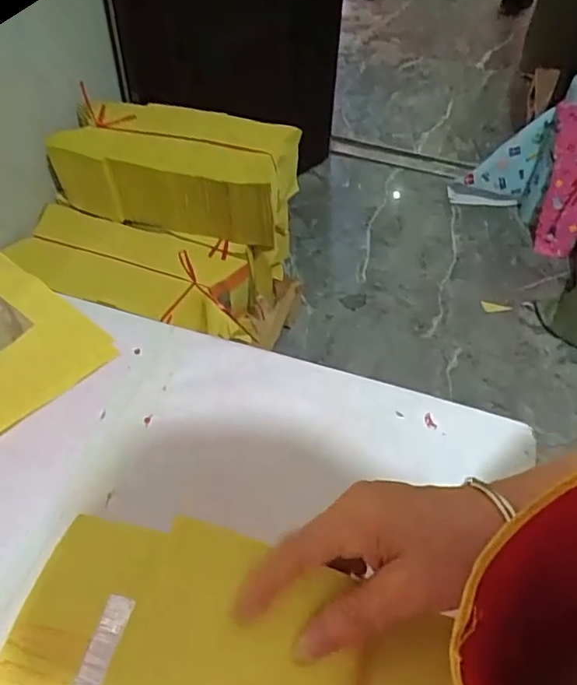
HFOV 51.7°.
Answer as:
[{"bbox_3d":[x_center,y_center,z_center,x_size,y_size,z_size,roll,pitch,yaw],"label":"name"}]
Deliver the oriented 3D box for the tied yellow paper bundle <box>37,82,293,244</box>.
[{"bbox_3d":[-0.259,-0.399,1.341,0.526,0.196,0.243,11,51,7],"label":"tied yellow paper bundle"}]

